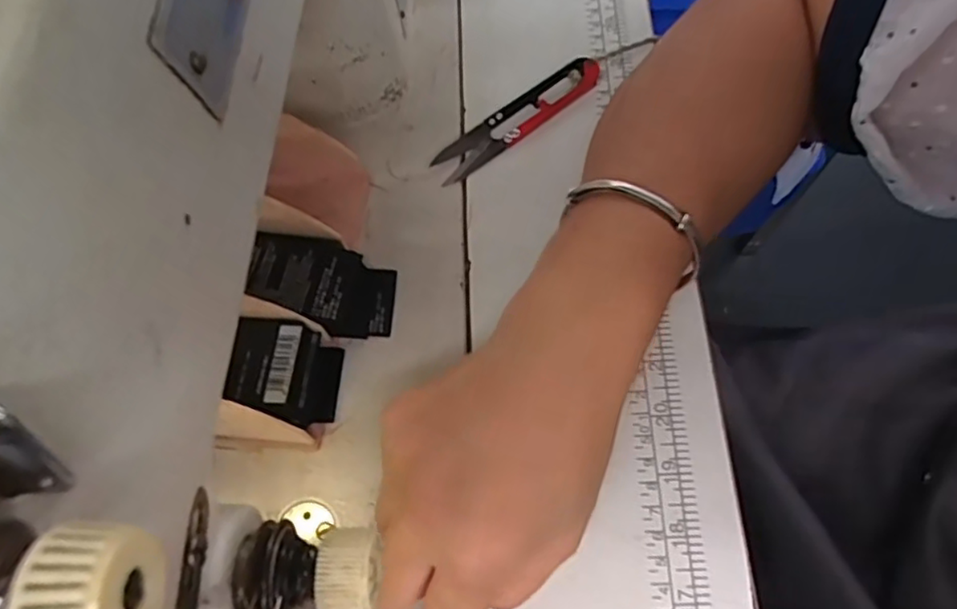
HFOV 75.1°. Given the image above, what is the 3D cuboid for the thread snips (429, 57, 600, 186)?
[{"bbox_3d":[0.022,-0.101,0.337,0.102,0.013,0.024,-36,71,-12],"label":"thread snips"}]

